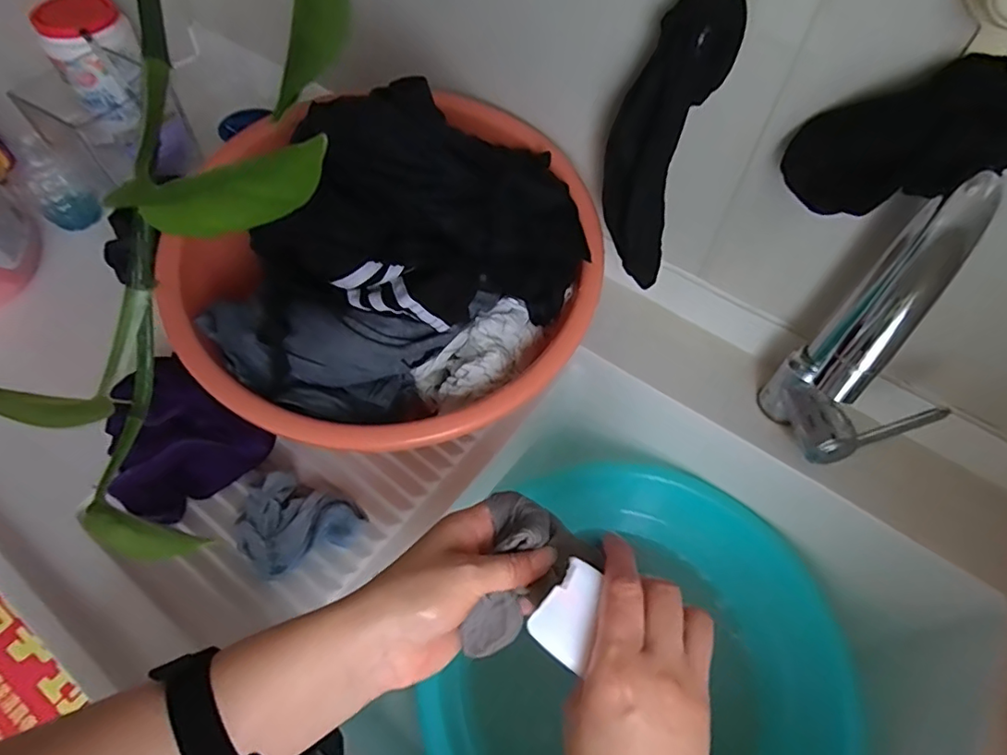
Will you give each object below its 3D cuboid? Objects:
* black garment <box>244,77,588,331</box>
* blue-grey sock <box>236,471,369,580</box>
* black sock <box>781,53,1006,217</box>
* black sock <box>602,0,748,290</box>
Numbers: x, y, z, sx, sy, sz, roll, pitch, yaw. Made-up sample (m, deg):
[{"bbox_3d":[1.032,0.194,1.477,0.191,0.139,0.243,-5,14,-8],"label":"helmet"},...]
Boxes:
[{"bbox_3d":[-0.047,-0.137,0.452,0.215,0.125,0.195,21,60,12],"label":"black garment"},{"bbox_3d":[-0.168,0.113,0.458,0.088,0.042,0.070,-28,62,-17],"label":"blue-grey sock"},{"bbox_3d":[0.247,-0.146,0.353,0.063,0.088,0.116,-29,62,-17],"label":"black sock"},{"bbox_3d":[0.120,-0.181,0.448,0.072,0.210,0.061,16,59,10],"label":"black sock"}]

